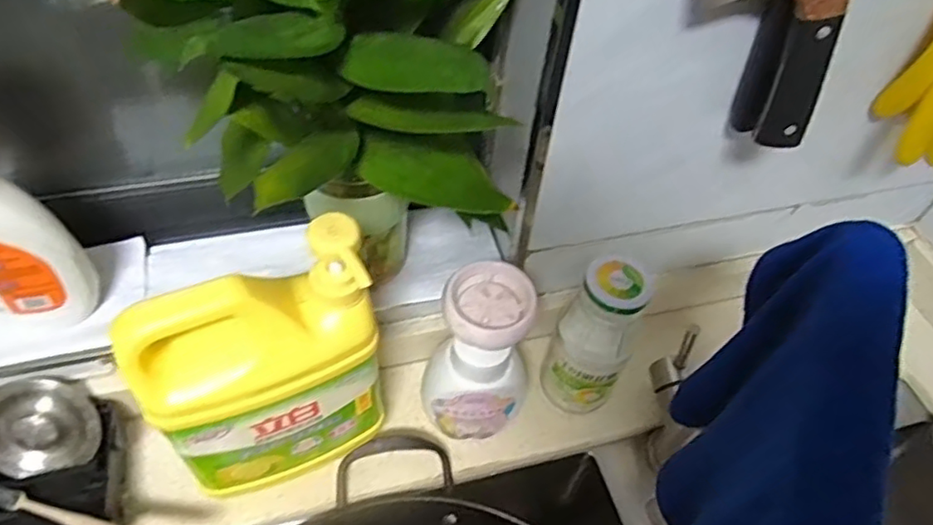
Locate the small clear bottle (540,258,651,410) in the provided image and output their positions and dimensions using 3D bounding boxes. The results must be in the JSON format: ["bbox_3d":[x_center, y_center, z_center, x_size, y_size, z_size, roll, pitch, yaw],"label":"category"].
[{"bbox_3d":[0.098,0.066,0.512,0.054,0.171,0.053,2,52,-3],"label":"small clear bottle"}]

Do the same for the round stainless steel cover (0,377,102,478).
[{"bbox_3d":[-0.320,0.124,0.475,0.078,0.073,0.010,-7,11,-12],"label":"round stainless steel cover"}]

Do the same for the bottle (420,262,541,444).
[{"bbox_3d":[0.009,0.080,0.488,0.069,0.178,0.063,-27,59,-23],"label":"bottle"}]

